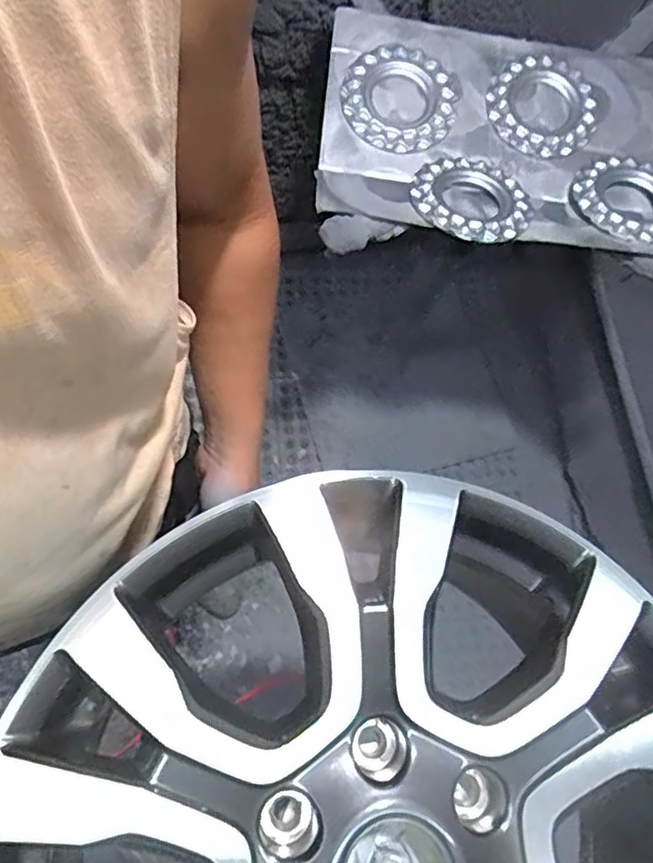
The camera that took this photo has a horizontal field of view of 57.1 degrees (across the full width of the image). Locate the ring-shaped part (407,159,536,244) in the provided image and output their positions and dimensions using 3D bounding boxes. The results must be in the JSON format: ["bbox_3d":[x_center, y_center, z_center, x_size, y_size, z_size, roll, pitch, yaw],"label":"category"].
[{"bbox_3d":[0.200,-0.318,0.816,0.162,0.029,0.161,1,64,-3],"label":"ring-shaped part"}]

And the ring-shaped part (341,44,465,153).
[{"bbox_3d":[0.105,-0.478,0.868,0.162,0.017,0.167,1,80,-6],"label":"ring-shaped part"}]

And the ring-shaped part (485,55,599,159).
[{"bbox_3d":[0.324,-0.482,0.896,0.162,0.017,0.161,1,79,-6],"label":"ring-shaped part"}]

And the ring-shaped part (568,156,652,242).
[{"bbox_3d":[0.432,-0.327,0.849,0.163,0.027,0.156,1,64,-3],"label":"ring-shaped part"}]

